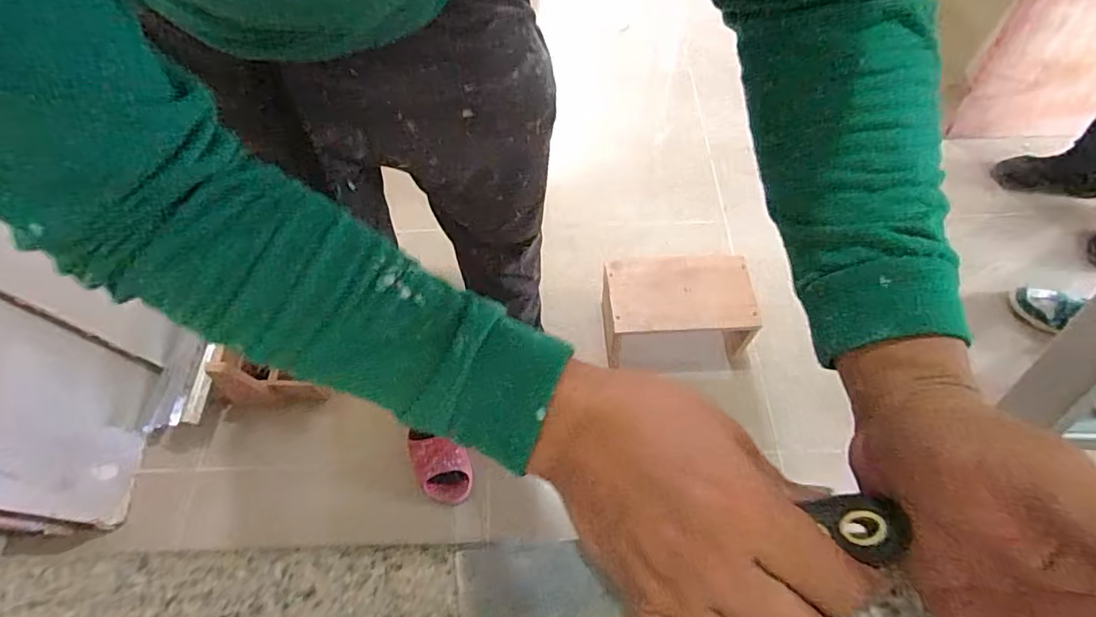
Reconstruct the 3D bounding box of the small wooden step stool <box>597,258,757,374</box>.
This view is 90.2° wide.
[{"bbox_3d":[0.268,0.011,1.206,0.312,0.196,0.181,-6,61,-3],"label":"small wooden step stool"}]

